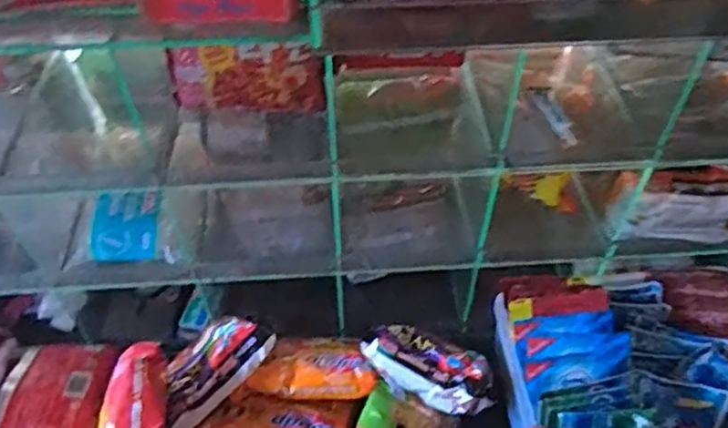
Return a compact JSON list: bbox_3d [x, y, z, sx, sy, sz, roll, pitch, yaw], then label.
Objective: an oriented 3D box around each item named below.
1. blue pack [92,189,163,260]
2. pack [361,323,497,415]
[{"bbox_3d":[-0.231,0.008,0.597,0.064,0.023,0.071,-4,50,-4],"label":"blue pack"},{"bbox_3d":[0.059,0.139,0.567,0.119,0.034,0.059,16,51,13],"label":"pack"}]

